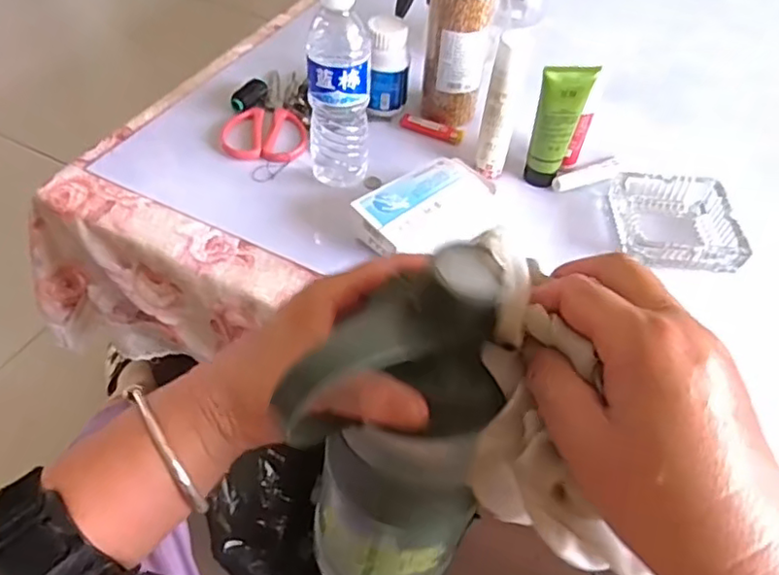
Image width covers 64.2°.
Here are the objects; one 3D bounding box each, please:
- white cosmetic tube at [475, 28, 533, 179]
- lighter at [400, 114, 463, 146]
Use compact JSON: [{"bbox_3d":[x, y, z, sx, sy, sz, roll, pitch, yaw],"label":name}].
[{"bbox_3d":[0.120,-0.191,0.657,0.032,0.159,0.023,19,52,12],"label":"white cosmetic tube"},{"bbox_3d":[0.052,-0.197,0.767,0.080,0.016,0.017,19,52,12],"label":"lighter"}]

